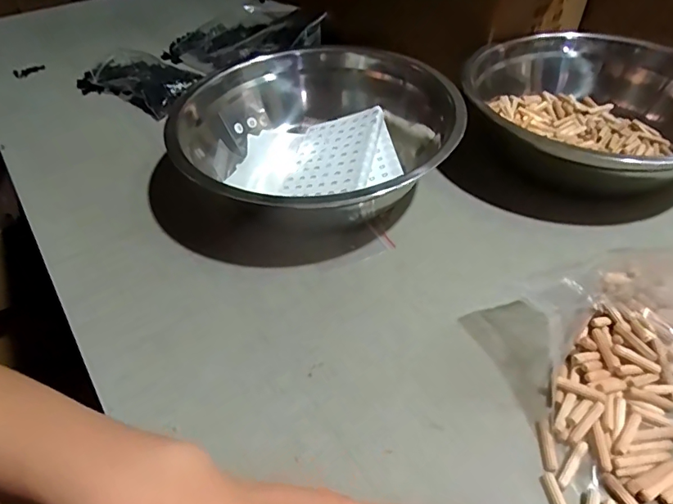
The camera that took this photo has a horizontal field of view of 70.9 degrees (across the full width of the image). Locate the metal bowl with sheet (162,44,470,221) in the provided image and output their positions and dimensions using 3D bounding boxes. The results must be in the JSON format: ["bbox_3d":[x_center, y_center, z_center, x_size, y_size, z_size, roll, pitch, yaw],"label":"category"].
[{"bbox_3d":[-0.018,-0.097,0.428,0.229,0.086,0.213,-1,46,1],"label":"metal bowl with sheet"}]

